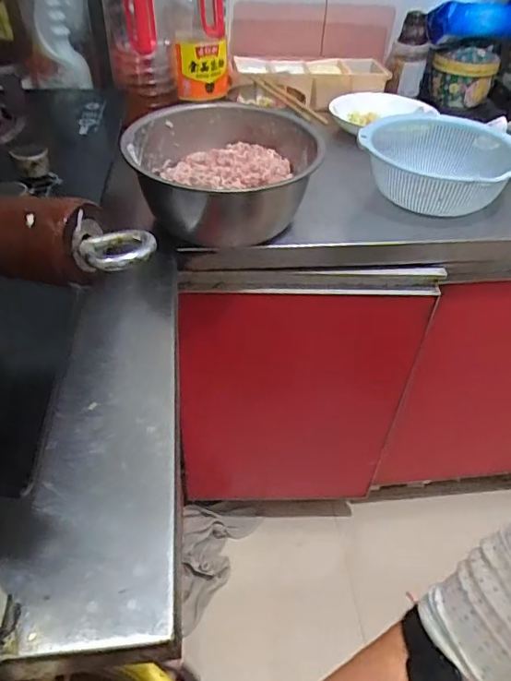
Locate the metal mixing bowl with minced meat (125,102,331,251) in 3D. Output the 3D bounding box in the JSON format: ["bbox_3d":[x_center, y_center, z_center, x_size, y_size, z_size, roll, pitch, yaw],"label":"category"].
[{"bbox_3d":[-0.043,-0.216,0.708,0.232,0.113,0.237,1,42,-1],"label":"metal mixing bowl with minced meat"}]

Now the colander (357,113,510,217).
[{"bbox_3d":[0.276,-0.267,0.786,0.224,0.091,0.251,19,45,18],"label":"colander"}]

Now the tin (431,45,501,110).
[{"bbox_3d":[0.415,-0.532,1.058,0.131,0.098,0.141,13,43,11],"label":"tin"}]

